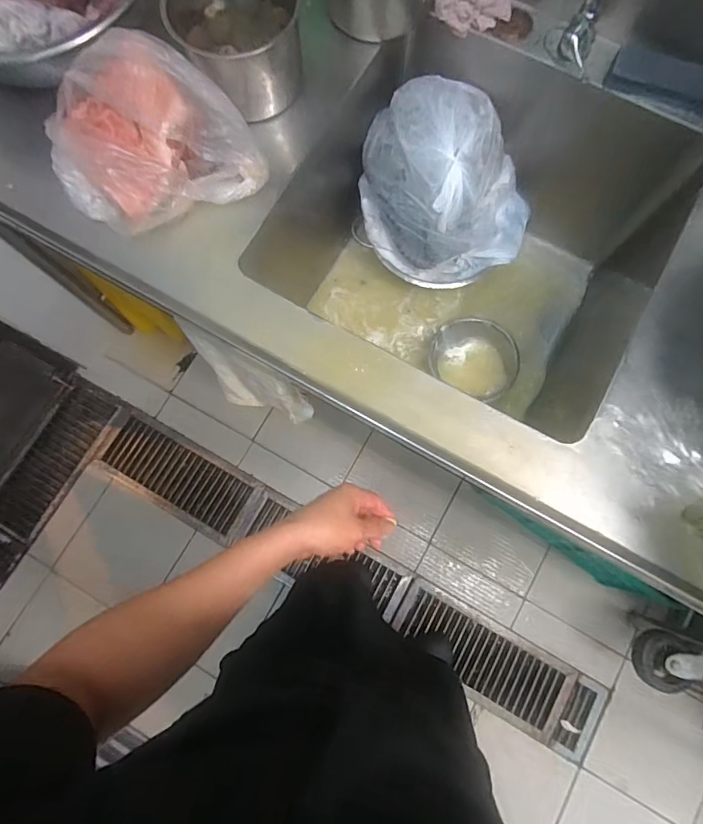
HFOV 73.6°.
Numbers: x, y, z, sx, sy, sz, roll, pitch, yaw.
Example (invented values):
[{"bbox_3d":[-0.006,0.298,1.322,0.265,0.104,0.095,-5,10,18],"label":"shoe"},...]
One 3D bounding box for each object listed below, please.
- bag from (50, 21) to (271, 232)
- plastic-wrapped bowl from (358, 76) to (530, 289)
[{"bbox_3d":[-0.255,-0.351,0.604,0.248,0.128,0.176,-20,77,-3],"label":"bag"},{"bbox_3d":[0.174,-0.404,0.862,0.302,0.242,0.242,-3,77,1],"label":"plastic-wrapped bowl"}]

